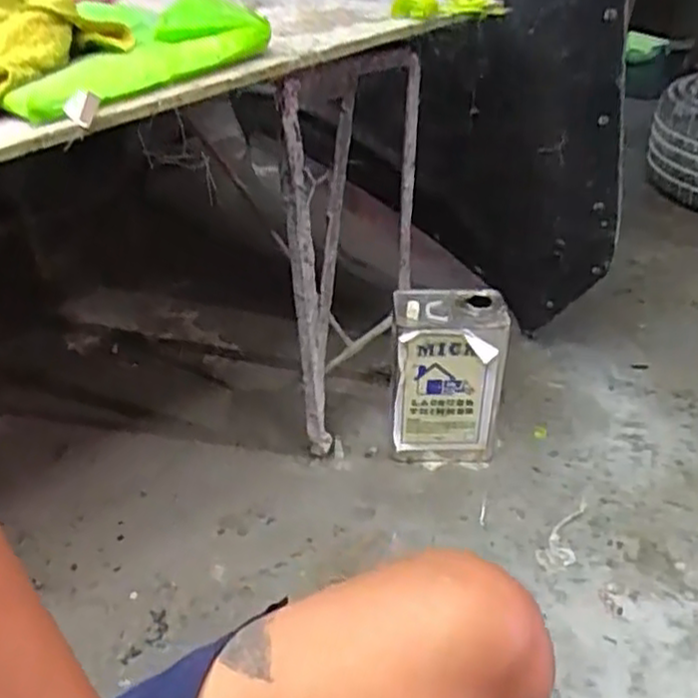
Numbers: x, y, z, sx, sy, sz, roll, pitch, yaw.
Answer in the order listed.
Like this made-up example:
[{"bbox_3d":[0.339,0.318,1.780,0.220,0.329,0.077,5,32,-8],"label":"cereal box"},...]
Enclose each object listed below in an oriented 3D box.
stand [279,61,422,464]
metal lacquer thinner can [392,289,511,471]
[{"bbox_3d":[0.011,-0.128,1.059,0.160,0.537,0.235,2,34,5],"label":"stand"},{"bbox_3d":[0.145,0.047,1.094,0.155,0.249,0.100,0,33,3],"label":"metal lacquer thinner can"}]

